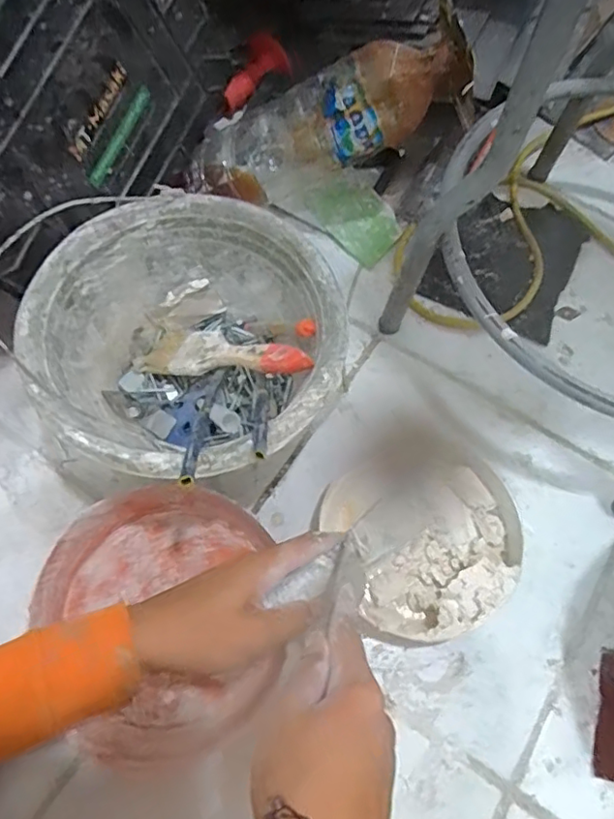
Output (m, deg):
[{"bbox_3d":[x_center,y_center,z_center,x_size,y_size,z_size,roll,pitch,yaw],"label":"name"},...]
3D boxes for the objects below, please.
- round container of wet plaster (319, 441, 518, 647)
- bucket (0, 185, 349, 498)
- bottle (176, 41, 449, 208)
[{"bbox_3d":[0.109,0.109,0.526,0.160,0.046,0.168,1,67,-2],"label":"round container of wet plaster"},{"bbox_3d":[-0.098,-0.041,0.516,0.241,0.168,0.238,1,67,-2],"label":"bucket"},{"bbox_3d":[0.013,-0.283,0.585,0.279,0.080,0.088,-15,65,21],"label":"bottle"}]

